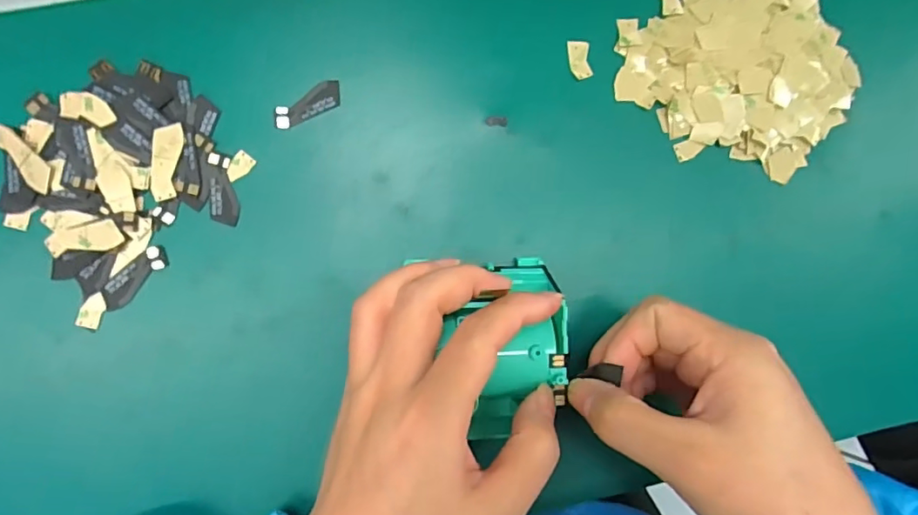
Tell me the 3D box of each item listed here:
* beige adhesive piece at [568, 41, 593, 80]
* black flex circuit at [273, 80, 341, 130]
[{"bbox_3d":[0.065,-0.105,0.283,0.011,0.004,0.020,-8,96,-1],"label":"beige adhesive piece"},{"bbox_3d":[-0.077,-0.077,0.273,0.036,0.004,0.013,-28,91,-6],"label":"black flex circuit"}]

